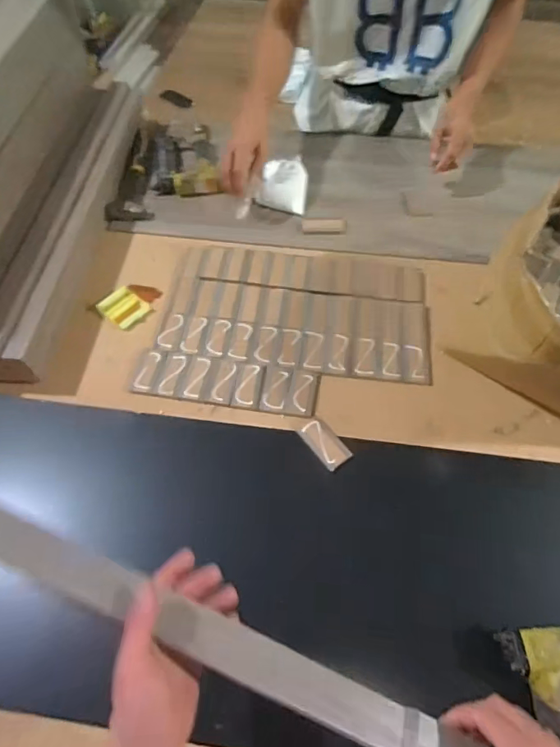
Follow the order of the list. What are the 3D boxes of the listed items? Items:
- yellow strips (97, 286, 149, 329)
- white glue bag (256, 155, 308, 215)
[{"bbox_3d":[-0.269,-0.113,0.804,0.080,0.004,0.066,37,67,21],"label":"yellow strips"},{"bbox_3d":[0.009,-0.379,0.930,0.091,0.046,0.126,5,59,5],"label":"white glue bag"}]

